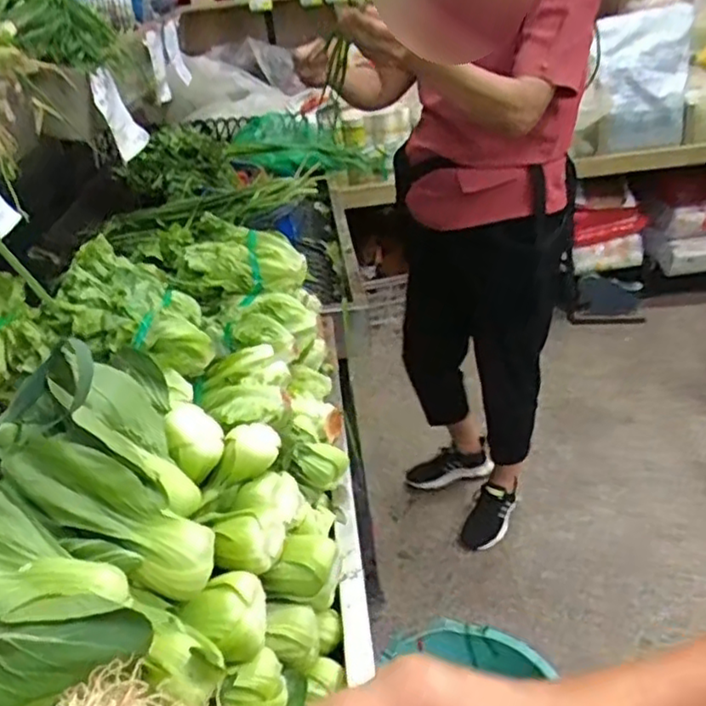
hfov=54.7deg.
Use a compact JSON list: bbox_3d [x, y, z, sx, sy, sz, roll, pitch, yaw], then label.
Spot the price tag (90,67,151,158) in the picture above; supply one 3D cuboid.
[{"bbox_3d":[-0.368,-0.377,1.079,0.030,0.145,0.081,0,58,13],"label":"price tag"}]

